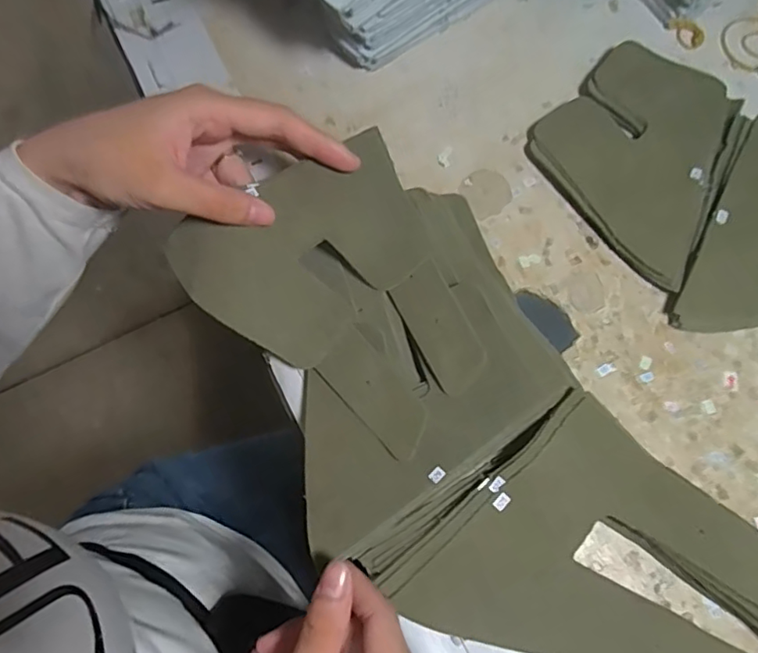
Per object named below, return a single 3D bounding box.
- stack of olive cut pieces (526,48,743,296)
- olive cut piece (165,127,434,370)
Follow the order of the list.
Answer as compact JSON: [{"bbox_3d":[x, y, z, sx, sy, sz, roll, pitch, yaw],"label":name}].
[{"bbox_3d":[0.150,-0.107,0.346,0.106,0.013,0.147,24,75,8],"label":"stack of olive cut pieces"},{"bbox_3d":[-0.037,-0.034,0.298,0.122,0.008,0.091,-27,95,-4],"label":"olive cut piece"}]

